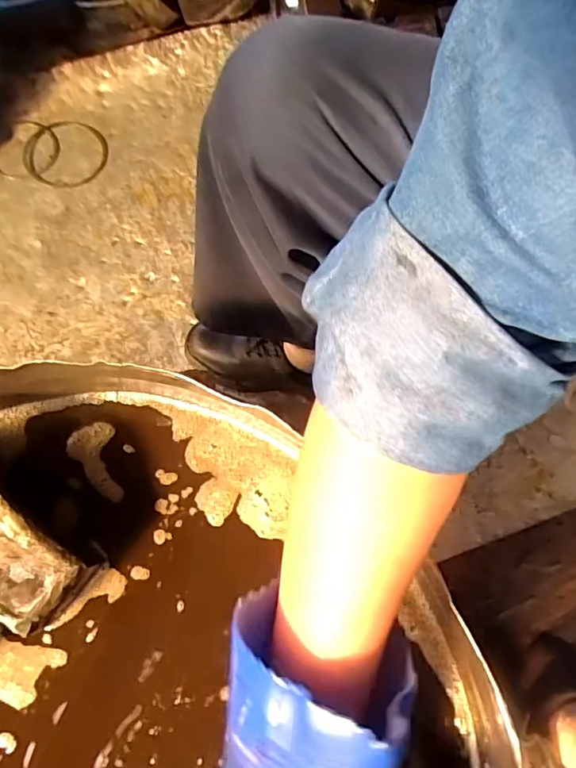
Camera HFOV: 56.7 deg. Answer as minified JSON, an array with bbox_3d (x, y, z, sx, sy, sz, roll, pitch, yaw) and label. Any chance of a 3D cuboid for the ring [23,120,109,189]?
[{"bbox_3d":[-0.374,-0.389,0.901,0.142,0.007,0.136,0,73,1],"label":"ring"}]

